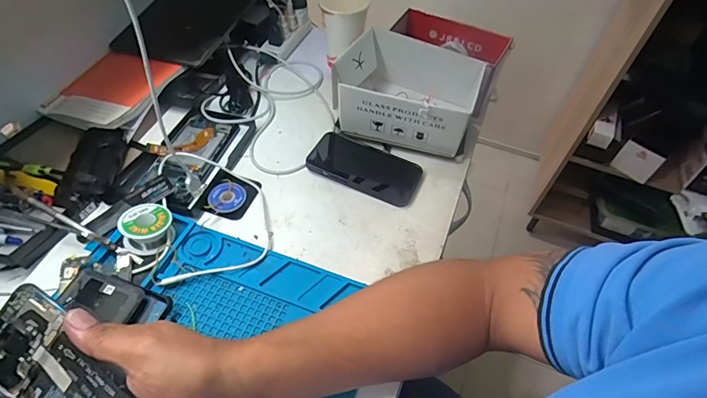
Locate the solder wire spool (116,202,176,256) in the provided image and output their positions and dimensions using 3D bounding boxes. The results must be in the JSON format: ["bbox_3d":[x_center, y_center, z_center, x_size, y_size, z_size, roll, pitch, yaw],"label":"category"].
[{"bbox_3d":[-0.233,0.033,0.466,0.054,0.032,0.051,2,51,-2],"label":"solder wire spool"}]

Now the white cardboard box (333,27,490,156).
[{"bbox_3d":[0.073,-0.148,0.585,0.192,0.113,0.136,20,52,12],"label":"white cardboard box"}]

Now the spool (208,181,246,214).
[{"bbox_3d":[-0.158,-0.001,0.518,0.044,0.014,0.043,2,51,-2],"label":"spool"}]

